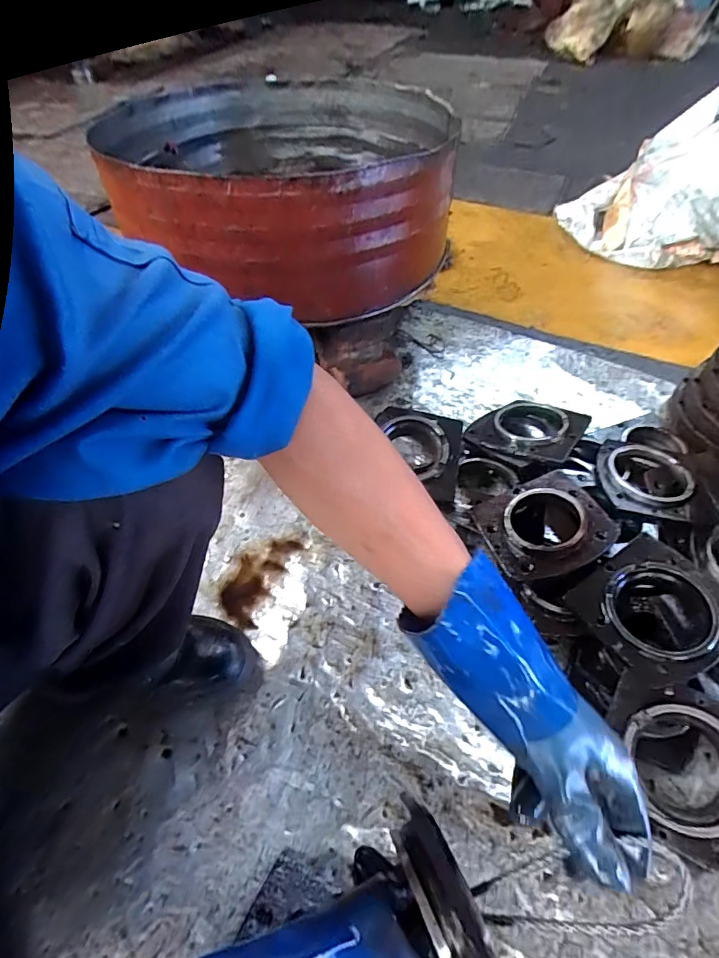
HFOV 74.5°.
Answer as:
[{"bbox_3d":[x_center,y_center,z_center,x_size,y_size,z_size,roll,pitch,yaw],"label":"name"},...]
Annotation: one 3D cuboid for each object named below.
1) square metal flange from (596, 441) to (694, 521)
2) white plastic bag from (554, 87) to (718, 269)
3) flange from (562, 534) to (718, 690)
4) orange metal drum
[{"bbox_3d":[0.423,0.000,0.705,0.124,0.026,0.130,12,54,18],"label":"square metal flange"},{"bbox_3d":[0.750,-0.699,1.119,0.457,0.247,0.239,-6,52,-2],"label":"white plastic bag"},{"bbox_3d":[0.361,0.154,0.568,0.161,0.029,0.144,-26,55,-17],"label":"flange"},{"bbox_3d":[-0.104,-0.448,0.737,0.436,0.194,0.466,-1,52,1],"label":"orange metal drum"}]

